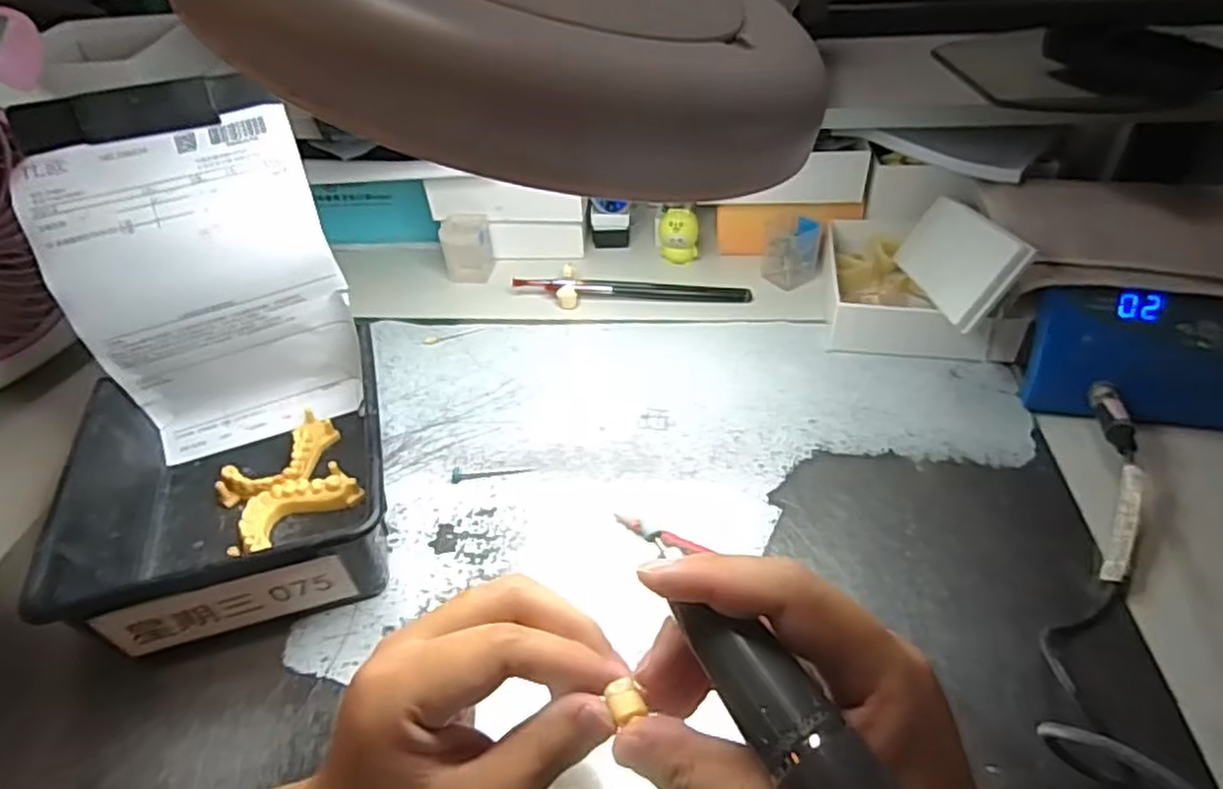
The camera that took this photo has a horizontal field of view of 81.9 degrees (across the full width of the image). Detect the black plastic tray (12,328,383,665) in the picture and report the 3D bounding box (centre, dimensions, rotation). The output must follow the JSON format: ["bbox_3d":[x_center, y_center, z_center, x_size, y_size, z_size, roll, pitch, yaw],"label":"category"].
[{"bbox_3d":[-0.208,0.052,0.404,0.158,0.070,0.164,-13,43,-9],"label":"black plastic tray"}]

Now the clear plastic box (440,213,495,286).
[{"bbox_3d":[-0.124,-0.127,0.607,0.038,0.046,0.035,0,43,4],"label":"clear plastic box"}]

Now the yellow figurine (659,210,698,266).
[{"bbox_3d":[0.057,-0.132,0.595,0.033,0.047,0.030,0,43,5],"label":"yellow figurine"}]

